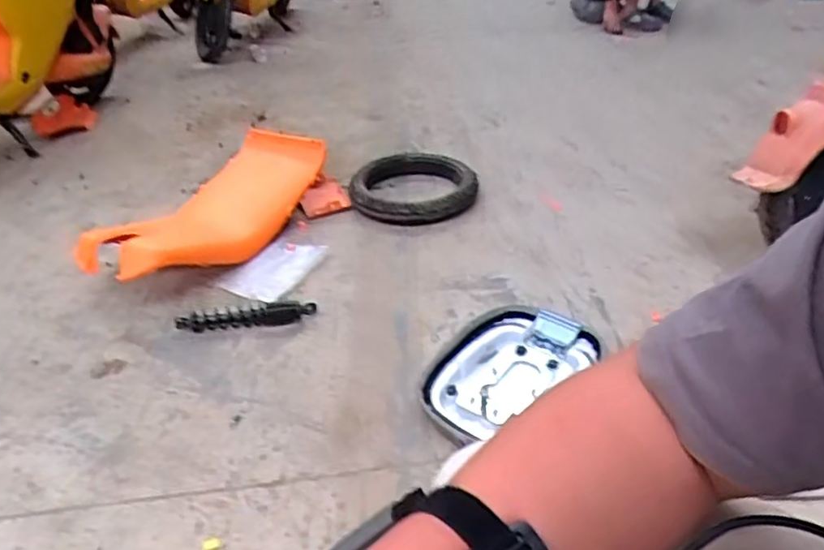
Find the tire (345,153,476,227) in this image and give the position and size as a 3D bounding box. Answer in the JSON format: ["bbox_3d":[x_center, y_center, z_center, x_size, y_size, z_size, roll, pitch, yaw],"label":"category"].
[{"bbox_3d":[-0.001,-0.255,1.761,0.360,0.065,0.364,-11,36,-14],"label":"tire"}]

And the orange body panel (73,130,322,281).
[{"bbox_3d":[-0.483,-0.155,1.531,0.227,0.175,0.638,20,40,27],"label":"orange body panel"}]

